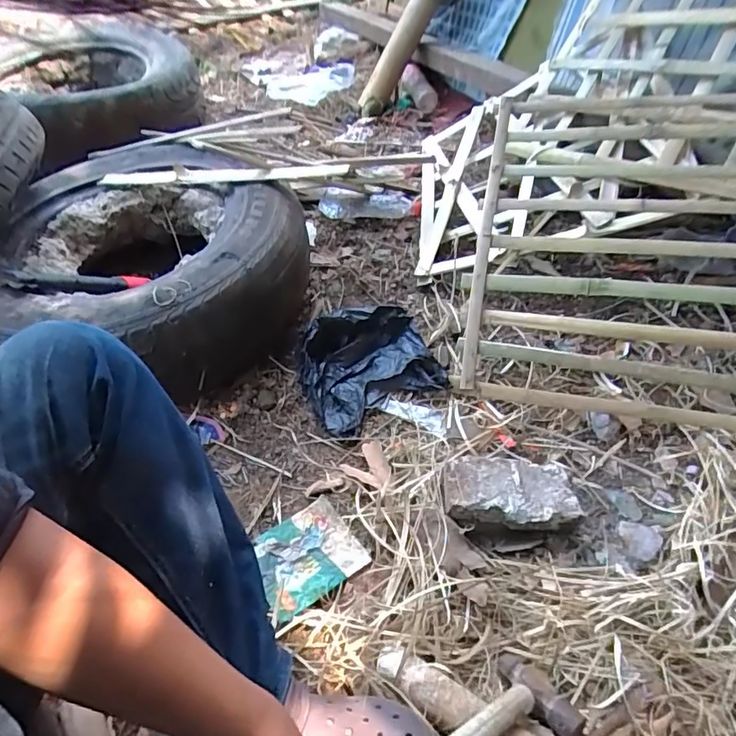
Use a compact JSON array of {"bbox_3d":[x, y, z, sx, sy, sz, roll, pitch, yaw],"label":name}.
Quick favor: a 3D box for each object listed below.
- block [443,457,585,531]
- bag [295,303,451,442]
[{"bbox_3d":[0.182,0.164,0.677,0.168,0.050,0.091,1,48,5],"label":"block"},{"bbox_3d":[-0.004,-0.010,0.837,0.208,0.069,0.189,-23,51,-16],"label":"bag"}]

